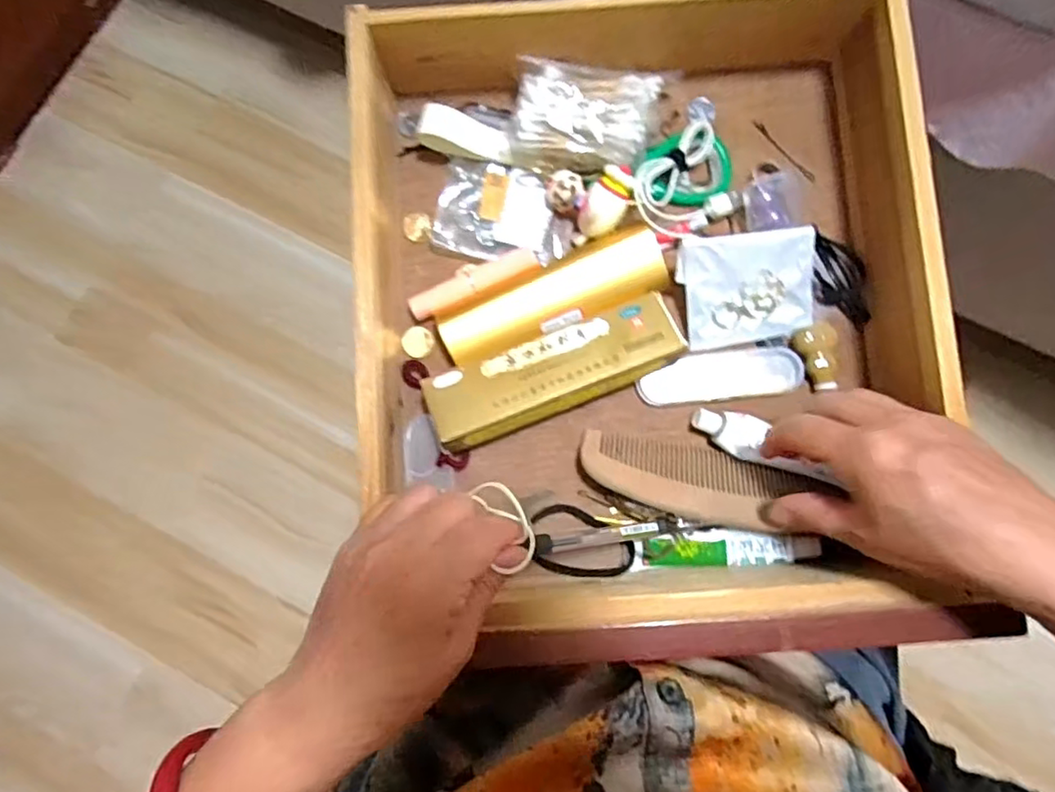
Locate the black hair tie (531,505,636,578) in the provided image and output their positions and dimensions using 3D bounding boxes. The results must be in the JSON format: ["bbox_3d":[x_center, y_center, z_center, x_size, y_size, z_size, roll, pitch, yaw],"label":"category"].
[{"bbox_3d":[0.035,0.089,0.382,0.061,0.014,0.042,1,80,1],"label":"black hair tie"}]

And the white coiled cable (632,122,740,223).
[{"bbox_3d":[0.095,-0.137,0.389,0.066,0.028,0.056,-20,80,-2],"label":"white coiled cable"}]

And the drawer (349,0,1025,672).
[{"bbox_3d":[0.064,-0.048,0.364,0.304,0.086,0.351,-3,80,0],"label":"drawer"}]

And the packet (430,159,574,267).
[{"bbox_3d":[-0.014,-0.117,0.403,0.086,0.009,0.062,12,87,-2],"label":"packet"}]

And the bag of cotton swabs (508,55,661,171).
[{"bbox_3d":[0.035,-0.174,0.385,0.086,0.031,0.058,6,80,3],"label":"bag of cotton swabs"}]

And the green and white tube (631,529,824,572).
[{"bbox_3d":[0.117,0.090,0.369,0.103,0.018,0.022,-3,79,1],"label":"green and white tube"}]

